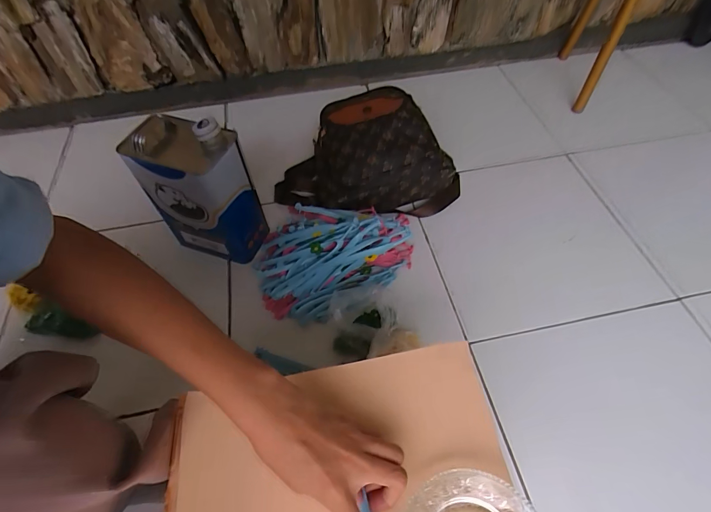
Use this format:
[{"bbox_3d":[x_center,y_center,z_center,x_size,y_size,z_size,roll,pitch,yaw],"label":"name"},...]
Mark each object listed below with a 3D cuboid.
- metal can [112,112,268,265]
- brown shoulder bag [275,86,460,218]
[{"bbox_3d":[-0.270,-0.111,0.669,0.173,0.240,0.107,12,57,10],"label":"metal can"},{"bbox_3d":[0.009,-0.215,0.788,0.349,0.154,0.258,-11,56,-6],"label":"brown shoulder bag"}]

